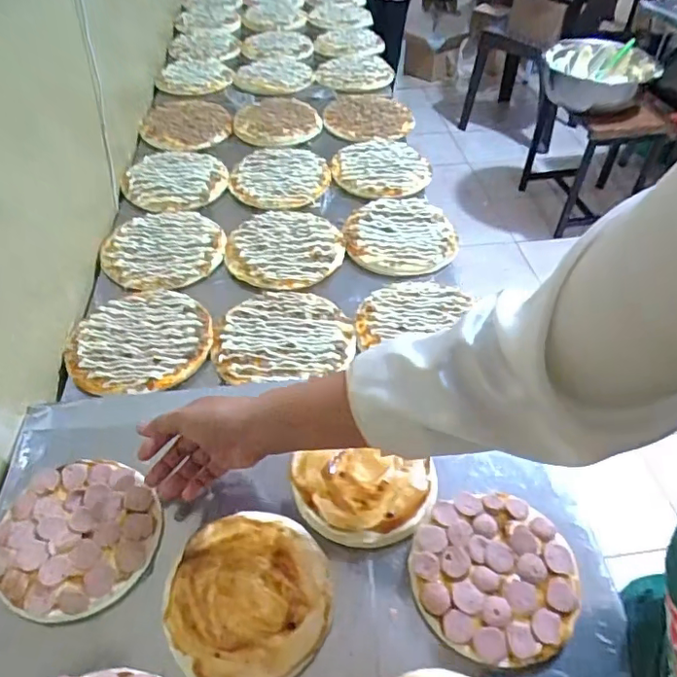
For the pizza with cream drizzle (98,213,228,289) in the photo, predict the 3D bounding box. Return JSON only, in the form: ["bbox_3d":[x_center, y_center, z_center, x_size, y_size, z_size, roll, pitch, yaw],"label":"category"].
[{"bbox_3d":[-0.299,-0.159,0.937,0.198,0.018,0.200,-3,48,-4],"label":"pizza with cream drizzle"}]

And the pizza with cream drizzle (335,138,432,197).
[{"bbox_3d":[0.088,-0.354,1.113,0.192,0.020,0.223,-1,47,-2],"label":"pizza with cream drizzle"}]

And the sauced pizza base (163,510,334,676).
[{"bbox_3d":[-0.081,0.230,0.487,0.140,0.021,0.145,1,47,-1],"label":"sauced pizza base"}]

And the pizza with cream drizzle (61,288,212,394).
[{"bbox_3d":[-0.290,0.000,0.794,0.196,0.018,0.202,1,47,-1],"label":"pizza with cream drizzle"}]

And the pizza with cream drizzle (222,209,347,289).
[{"bbox_3d":[-0.094,-0.165,0.942,0.198,0.025,0.202,-7,48,-8],"label":"pizza with cream drizzle"}]

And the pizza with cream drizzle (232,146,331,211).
[{"bbox_3d":[-0.116,-0.329,1.086,0.193,0.014,0.208,0,43,-3],"label":"pizza with cream drizzle"}]

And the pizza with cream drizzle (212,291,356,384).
[{"bbox_3d":[-0.082,-0.010,0.797,0.198,0.014,0.180,1,47,-1],"label":"pizza with cream drizzle"}]

